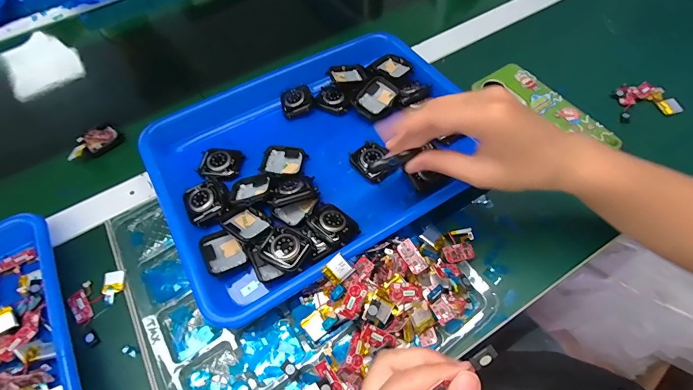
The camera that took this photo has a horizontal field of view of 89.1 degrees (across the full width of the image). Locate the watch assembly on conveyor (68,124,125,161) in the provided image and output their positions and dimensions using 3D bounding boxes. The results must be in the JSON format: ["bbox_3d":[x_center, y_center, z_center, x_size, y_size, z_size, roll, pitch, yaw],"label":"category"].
[{"bbox_3d":[-0.295,-0.060,0.413,0.026,0.018,0.057,39,69,24],"label":"watch assembly on conveyor"}]

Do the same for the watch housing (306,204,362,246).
[{"bbox_3d":[-0.012,0.026,0.321,0.042,0.010,0.037,38,59,17],"label":"watch housing"}]

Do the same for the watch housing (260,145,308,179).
[{"bbox_3d":[-0.065,-0.034,0.363,0.043,0.007,0.043,6,60,8],"label":"watch housing"}]

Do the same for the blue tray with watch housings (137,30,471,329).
[{"bbox_3d":[-0.031,-0.057,0.374,0.322,0.033,0.263,-30,63,-13],"label":"blue tray with watch housings"}]

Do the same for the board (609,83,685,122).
[{"bbox_3d":[0.331,-0.106,0.394,0.057,0.014,0.044,-7,59,0],"label":"board"}]

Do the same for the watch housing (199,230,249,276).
[{"bbox_3d":[-0.112,0.051,0.317,0.033,0.010,0.042,-24,53,-32],"label":"watch housing"}]

